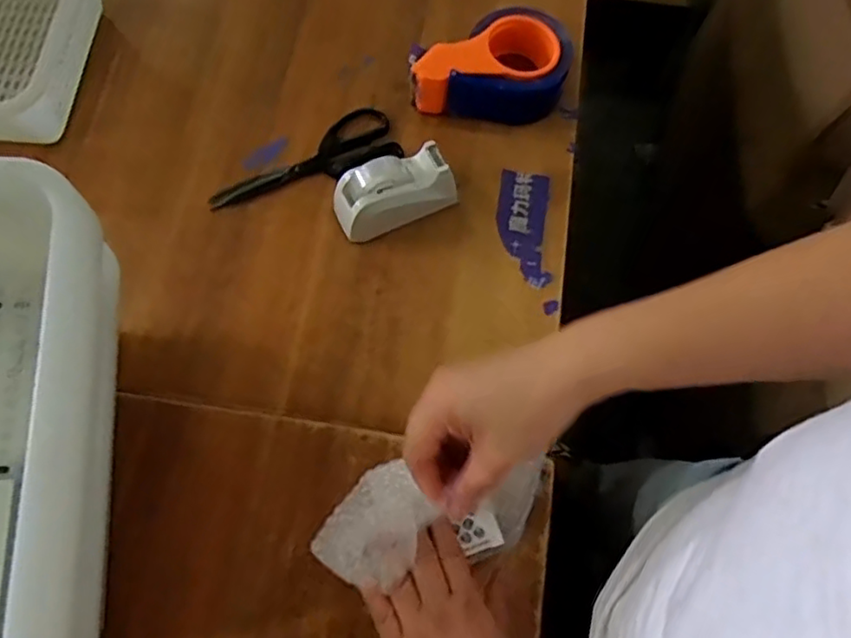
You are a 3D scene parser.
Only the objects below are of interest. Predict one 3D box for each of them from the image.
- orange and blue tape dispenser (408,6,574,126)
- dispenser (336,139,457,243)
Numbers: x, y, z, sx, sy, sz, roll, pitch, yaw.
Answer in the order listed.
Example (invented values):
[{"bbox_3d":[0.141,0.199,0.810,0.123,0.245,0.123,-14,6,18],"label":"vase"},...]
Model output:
[{"bbox_3d":[0.070,-0.274,0.685,0.160,0.069,0.120,10,70,2],"label":"orange and blue tape dispenser"},{"bbox_3d":[-0.030,-0.123,0.624,0.112,0.062,0.050,-22,72,-9],"label":"dispenser"}]

